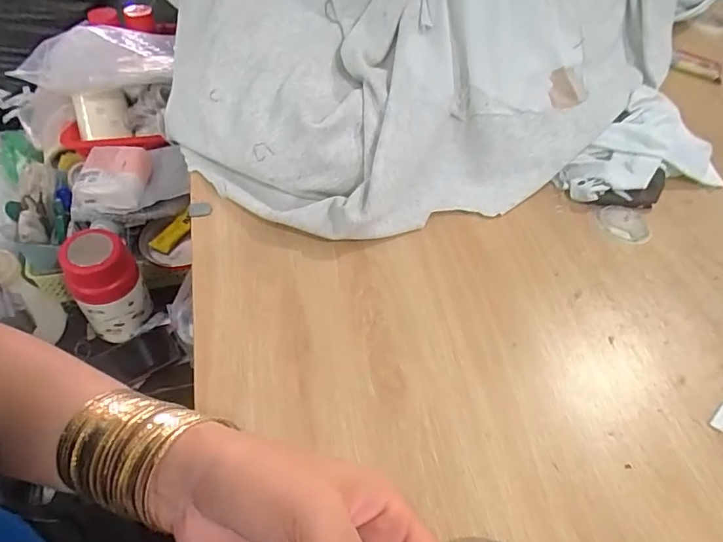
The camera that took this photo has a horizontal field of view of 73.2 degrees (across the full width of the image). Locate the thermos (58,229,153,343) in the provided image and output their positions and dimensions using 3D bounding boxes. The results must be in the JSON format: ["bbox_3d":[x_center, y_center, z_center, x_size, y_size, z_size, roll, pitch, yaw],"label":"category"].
[{"bbox_3d":[-0.389,0.023,0.754,0.093,0.171,0.096,-22,57,-21],"label":"thermos"}]

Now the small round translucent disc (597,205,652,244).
[{"bbox_3d":[0.315,-0.056,0.583,0.060,0.008,0.051,7,52,0],"label":"small round translucent disc"}]

